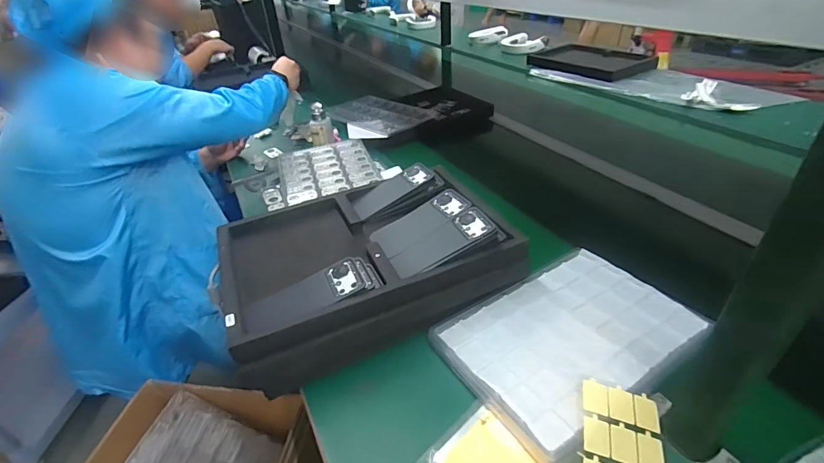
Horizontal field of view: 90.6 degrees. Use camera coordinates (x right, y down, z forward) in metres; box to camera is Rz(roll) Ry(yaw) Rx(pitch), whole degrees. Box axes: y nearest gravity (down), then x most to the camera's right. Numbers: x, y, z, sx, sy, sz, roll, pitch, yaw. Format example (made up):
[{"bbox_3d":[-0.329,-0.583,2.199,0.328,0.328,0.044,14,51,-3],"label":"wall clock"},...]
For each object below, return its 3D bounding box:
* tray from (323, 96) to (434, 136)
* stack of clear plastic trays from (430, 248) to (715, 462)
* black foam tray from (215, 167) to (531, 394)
[{"bbox_3d":[-0.106,-0.375,1.296,0.322,0.014,0.244,22,43,32],"label":"tray"},{"bbox_3d":[0.215,0.136,0.561,0.315,0.029,0.220,-23,40,-24],"label":"stack of clear plastic trays"},{"bbox_3d":[-0.080,0.021,0.653,0.420,0.097,0.310,-19,38,-20],"label":"black foam tray"}]

